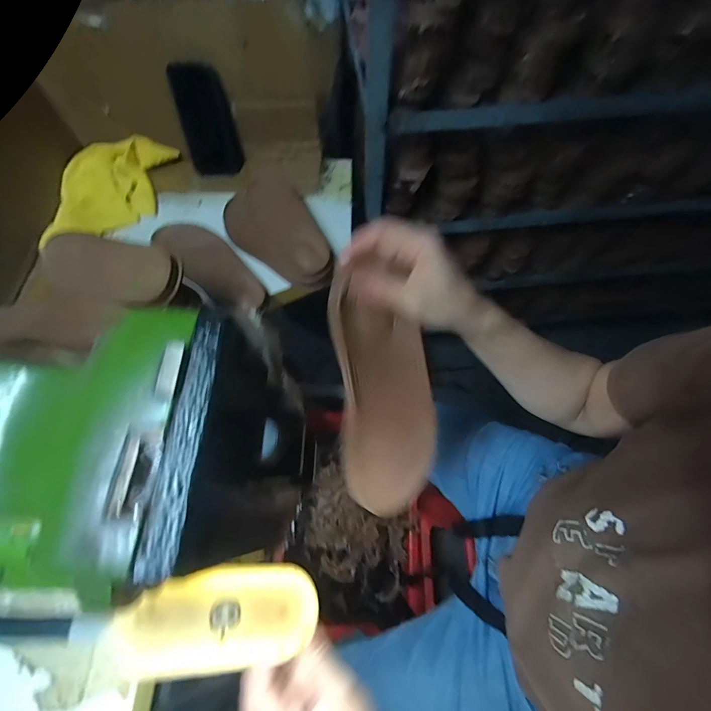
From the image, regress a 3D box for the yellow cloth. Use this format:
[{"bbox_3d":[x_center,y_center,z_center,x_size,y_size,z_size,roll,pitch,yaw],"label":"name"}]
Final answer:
[{"bbox_3d":[-0.445,-0.301,0.621,0.203,0.052,0.221,-6,64,-2],"label":"yellow cloth"}]

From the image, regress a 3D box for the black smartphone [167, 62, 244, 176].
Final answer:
[{"bbox_3d":[-0.265,-0.418,0.611,0.088,0.164,0.009,-11,46,-9],"label":"black smartphone"}]

